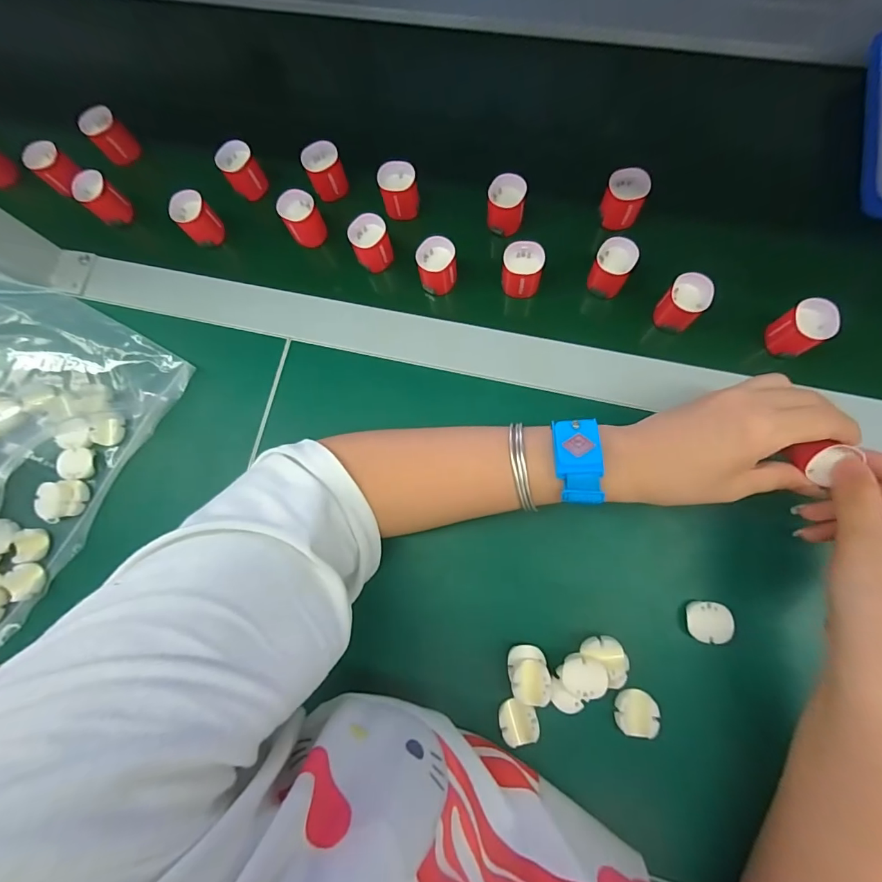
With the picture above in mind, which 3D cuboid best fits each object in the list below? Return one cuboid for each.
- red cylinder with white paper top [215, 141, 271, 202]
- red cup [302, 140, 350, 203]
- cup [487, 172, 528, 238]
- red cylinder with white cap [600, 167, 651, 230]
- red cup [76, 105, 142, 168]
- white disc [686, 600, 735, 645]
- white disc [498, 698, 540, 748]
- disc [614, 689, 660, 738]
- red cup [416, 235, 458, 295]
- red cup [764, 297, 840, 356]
[{"bbox_3d":[-0.174,-0.238,0.387,0.031,0.033,0.031,-1,81,4],"label":"red cylinder with white paper top"},{"bbox_3d":[-0.099,-0.233,0.380,0.030,0.033,0.030,-1,81,4],"label":"red cup"},{"bbox_3d":[0.053,-0.192,0.358,0.030,0.034,0.030,-1,81,4],"label":"cup"},{"bbox_3d":[0.146,-0.193,0.350,0.030,0.031,0.031,-1,81,4],"label":"red cylinder with white cap"},{"bbox_3d":[-0.308,-0.285,0.411,0.031,0.037,0.033,-1,81,4],"label":"red cup"},{"bbox_3d":[0.178,0.120,0.292,0.026,0.013,0.025,-1,81,4],"label":"white disc"},{"bbox_3d":[0.052,0.186,0.290,0.024,0.005,0.027,-14,80,2],"label":"white disc"},{"bbox_3d":[0.127,0.177,0.286,0.025,0.011,0.027,-1,81,4],"label":"disc"},{"bbox_3d":[-0.003,-0.141,0.353,0.030,0.037,0.028,-1,81,4],"label":"red cup"},{"bbox_3d":[0.261,-0.081,0.318,0.030,0.031,0.032,-1,81,4],"label":"red cup"}]

